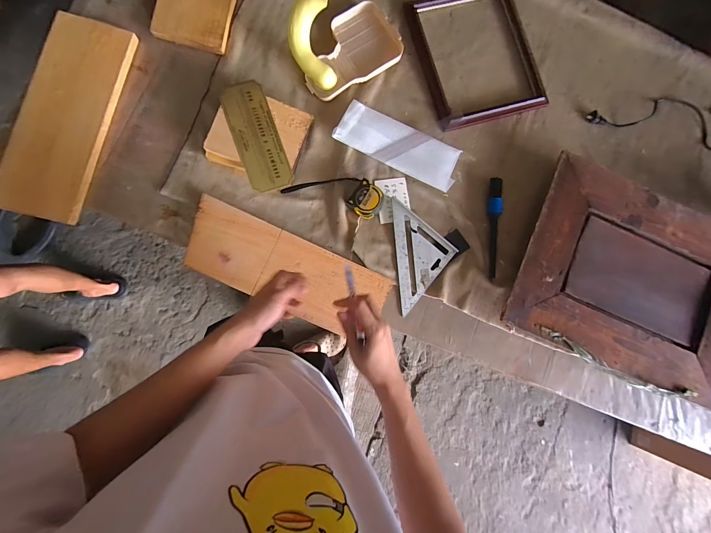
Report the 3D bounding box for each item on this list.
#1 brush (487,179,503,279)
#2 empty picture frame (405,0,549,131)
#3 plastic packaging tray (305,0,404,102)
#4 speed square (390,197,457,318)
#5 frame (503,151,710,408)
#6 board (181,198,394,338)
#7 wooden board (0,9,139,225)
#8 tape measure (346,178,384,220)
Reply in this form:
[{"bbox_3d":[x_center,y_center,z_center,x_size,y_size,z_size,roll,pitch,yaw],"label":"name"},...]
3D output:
[{"bbox_3d":[0.308,-0.085,0.675,0.026,0.026,0.215,3,86,-6],"label":"brush"},{"bbox_3d":[0.277,-0.487,0.697,0.276,0.023,0.316,-18,89,-7],"label":"empty picture frame"},{"bbox_3d":[-0.019,-0.475,0.670,0.227,0.028,0.151,-34,91,-7],"label":"plastic packaging tray"},{"bbox_3d":[0.100,-0.022,0.654,0.171,0.016,0.173,40,83,-3],"label":"speed square"},{"bbox_3d":[0.613,0.032,0.670,0.548,0.063,0.400,20,84,-5],"label":"frame"},{"bbox_3d":[-0.136,0.010,0.626,0.407,0.020,0.154,21,84,-3],"label":"board"},{"bbox_3d":[-0.574,-0.297,0.604,0.148,0.028,0.406,15,85,-5],"label":"wooden board"},{"bbox_3d":[0.022,-0.140,0.643,0.071,0.035,0.063,40,83,-3],"label":"tape measure"}]

